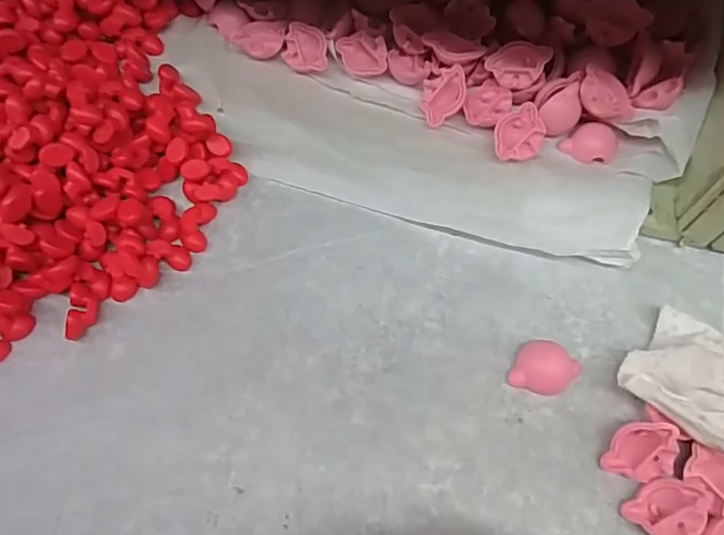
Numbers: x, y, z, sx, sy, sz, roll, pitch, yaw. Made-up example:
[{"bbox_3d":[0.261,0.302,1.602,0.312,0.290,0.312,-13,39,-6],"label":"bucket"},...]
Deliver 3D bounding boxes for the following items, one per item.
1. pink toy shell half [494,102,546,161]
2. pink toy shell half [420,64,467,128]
[{"bbox_3d":[0.093,-0.078,0.337,0.031,0.015,0.028,-22,68,-11],"label":"pink toy shell half"},{"bbox_3d":[0.050,-0.105,0.346,0.026,0.019,0.034,9,66,3],"label":"pink toy shell half"}]

